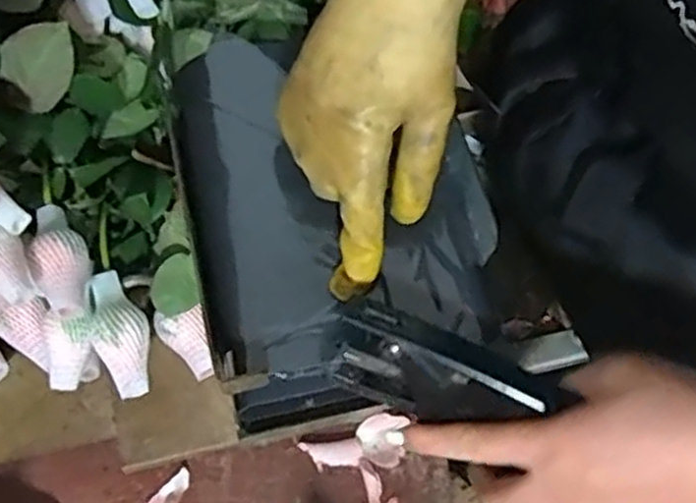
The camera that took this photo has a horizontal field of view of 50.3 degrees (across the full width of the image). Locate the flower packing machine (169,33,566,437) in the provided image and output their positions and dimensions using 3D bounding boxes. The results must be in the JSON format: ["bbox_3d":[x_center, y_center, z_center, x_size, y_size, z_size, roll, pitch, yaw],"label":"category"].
[{"bbox_3d":[-0.007,-0.022,0.419,0.161,0.057,0.259,-12,67,-8],"label":"flower packing machine"}]

